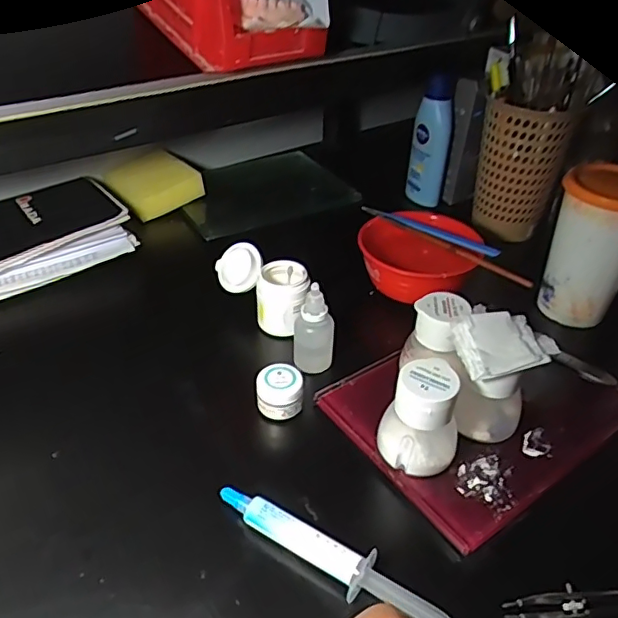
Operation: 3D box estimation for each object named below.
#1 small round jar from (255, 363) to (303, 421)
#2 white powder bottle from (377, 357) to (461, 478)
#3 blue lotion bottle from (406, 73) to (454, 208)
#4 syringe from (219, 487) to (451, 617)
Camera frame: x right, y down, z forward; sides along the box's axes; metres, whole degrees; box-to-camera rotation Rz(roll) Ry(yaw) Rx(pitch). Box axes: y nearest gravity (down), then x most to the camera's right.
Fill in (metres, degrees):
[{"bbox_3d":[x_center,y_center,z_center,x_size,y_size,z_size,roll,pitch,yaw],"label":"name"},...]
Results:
[{"bbox_3d":[-0.022,0.060,0.413,0.033,0.029,0.031,2,38,-2],"label":"small round jar"},{"bbox_3d":[0.072,0.067,0.359,0.048,0.063,0.046,21,41,21],"label":"white powder bottle"},{"bbox_3d":[0.138,-0.188,0.645,0.042,0.140,0.026,11,40,9],"label":"blue lotion bottle"},{"bbox_3d":[0.016,0.141,0.318,0.158,0.019,0.022,20,41,21],"label":"syringe"}]

